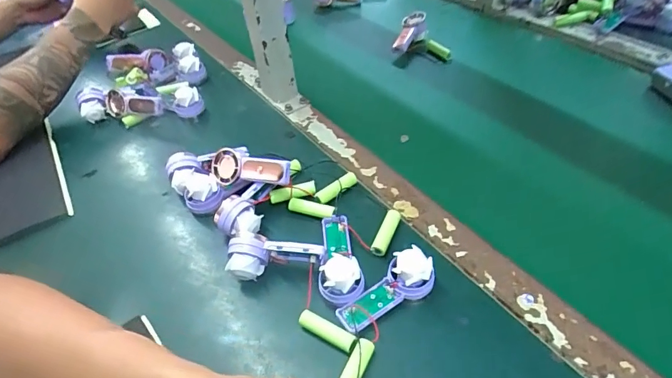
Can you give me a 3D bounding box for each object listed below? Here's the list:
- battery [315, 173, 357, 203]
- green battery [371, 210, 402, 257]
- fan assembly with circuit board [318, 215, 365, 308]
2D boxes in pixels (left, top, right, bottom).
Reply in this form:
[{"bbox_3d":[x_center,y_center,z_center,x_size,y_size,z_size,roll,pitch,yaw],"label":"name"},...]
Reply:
[{"bbox_3d":[0.003,-0.002,0.464,0.053,0.013,0.015,-31,51,-24],"label":"battery"},{"bbox_3d":[0.048,0.041,0.422,0.014,0.014,0.051,15,48,18],"label":"green battery"},{"bbox_3d":[0.002,0.057,0.395,0.037,0.028,0.094,-5,45,0],"label":"fan assembly with circuit board"}]

